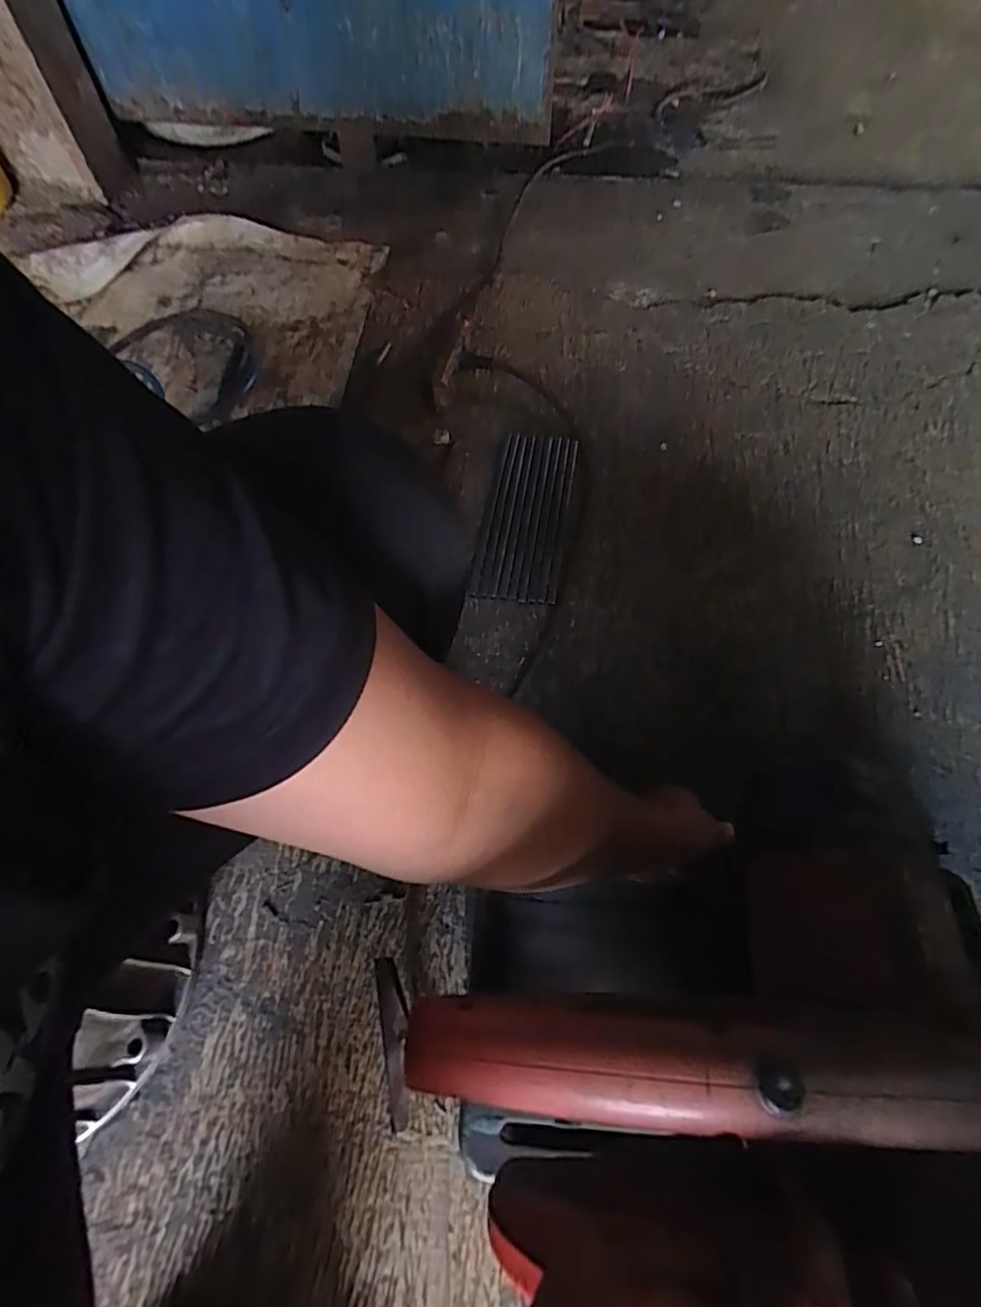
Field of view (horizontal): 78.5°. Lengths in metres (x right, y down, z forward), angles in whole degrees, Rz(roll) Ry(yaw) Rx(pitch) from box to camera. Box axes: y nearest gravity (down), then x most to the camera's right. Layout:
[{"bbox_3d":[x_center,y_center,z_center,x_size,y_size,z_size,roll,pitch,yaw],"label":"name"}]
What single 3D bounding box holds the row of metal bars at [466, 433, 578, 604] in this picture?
[{"bbox_3d":[0.046,-0.186,0.806,0.113,0.014,0.256,4,68,14],"label":"row of metal bars"}]

